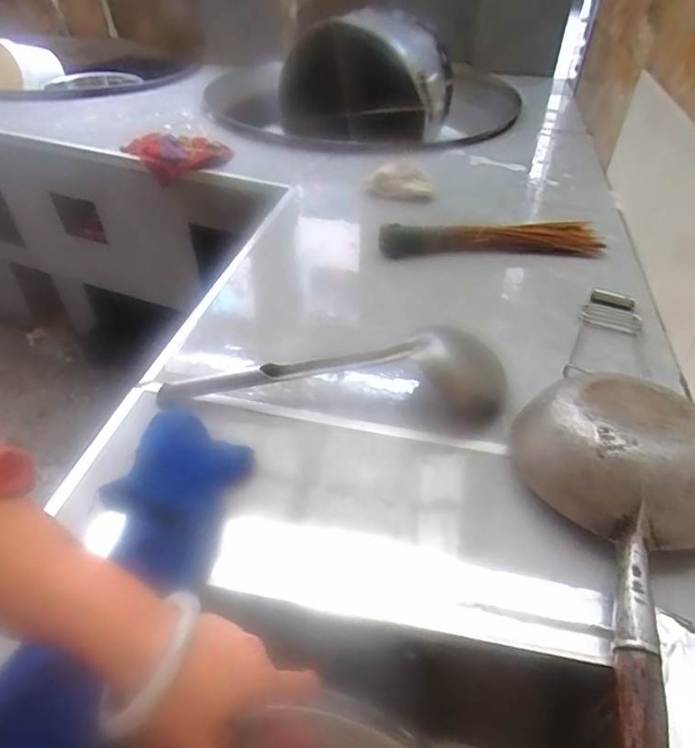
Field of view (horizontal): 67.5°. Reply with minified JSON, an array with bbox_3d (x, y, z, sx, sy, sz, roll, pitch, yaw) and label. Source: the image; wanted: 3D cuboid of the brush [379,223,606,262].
[{"bbox_3d":[0.224,-0.210,0.816,0.339,0.031,0.065,-1,42,-3],"label":"brush"}]

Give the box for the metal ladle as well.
[{"bbox_3d":[-0.019,0.000,0.545,0.358,0.071,0.099,2,42,1],"label":"metal ladle"}]

